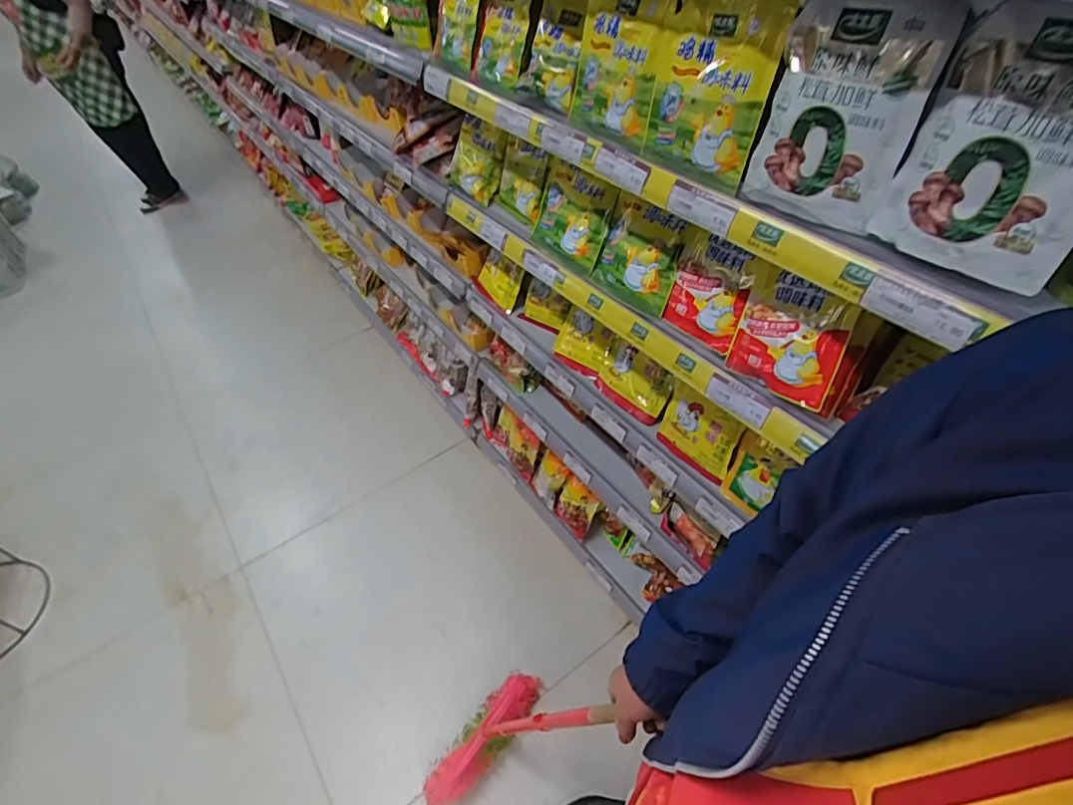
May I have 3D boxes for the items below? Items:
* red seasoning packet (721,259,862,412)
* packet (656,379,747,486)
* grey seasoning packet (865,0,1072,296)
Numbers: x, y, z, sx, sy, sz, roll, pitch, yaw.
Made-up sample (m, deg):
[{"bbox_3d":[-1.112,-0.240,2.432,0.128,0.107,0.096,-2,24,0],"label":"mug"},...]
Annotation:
[{"bbox_3d":[0.316,-0.083,0.699,0.021,0.147,0.148,-4,35,-37],"label":"red seasoning packet"},{"bbox_3d":[0.276,0.050,0.955,0.040,0.131,0.153,-28,51,-23],"label":"packet"},{"bbox_3d":[0.375,-0.201,0.442,0.028,0.185,0.148,-16,44,-36],"label":"grey seasoning packet"}]

